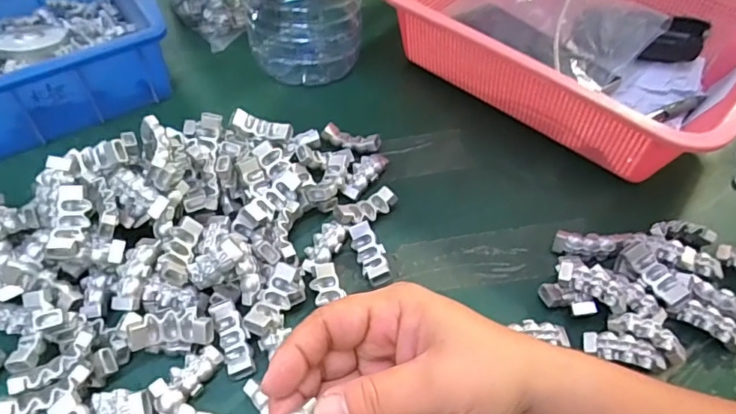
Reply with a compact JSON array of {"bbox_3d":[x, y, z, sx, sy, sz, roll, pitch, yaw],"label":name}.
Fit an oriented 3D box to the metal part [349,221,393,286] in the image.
[{"bbox_3d":[0.002,0.032,0.364,0.018,0.011,0.047,-17,56,-16],"label":"metal part"}]

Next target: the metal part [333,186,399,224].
[{"bbox_3d":[-0.001,0.000,0.385,0.047,0.008,0.020,-16,56,-16],"label":"metal part"}]

